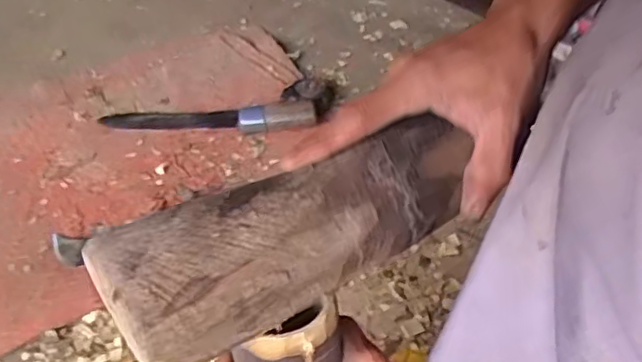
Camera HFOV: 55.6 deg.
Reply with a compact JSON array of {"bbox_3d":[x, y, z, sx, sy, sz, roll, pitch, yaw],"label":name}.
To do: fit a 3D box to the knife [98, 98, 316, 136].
[{"bbox_3d":[-0.164,-0.097,0.872,0.314,0.035,0.045,5,46,3],"label":"knife"}]

